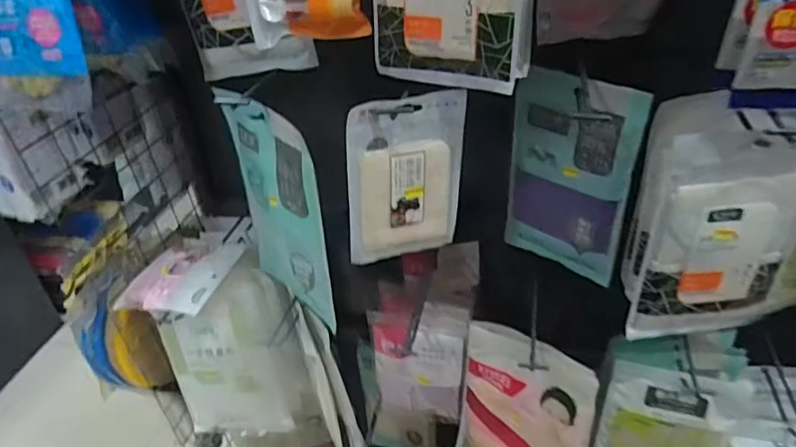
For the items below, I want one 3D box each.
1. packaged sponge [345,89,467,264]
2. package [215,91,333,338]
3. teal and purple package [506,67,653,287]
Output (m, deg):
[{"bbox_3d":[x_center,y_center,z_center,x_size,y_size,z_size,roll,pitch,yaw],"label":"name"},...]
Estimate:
[{"bbox_3d":[0.010,-0.044,0.595,0.136,0.191,0.013,-15,37,-14],"label":"packaged sponge"},{"bbox_3d":[-0.153,-0.020,0.696,0.020,0.282,0.190,-30,43,-31],"label":"package"},{"bbox_3d":[0.216,-0.058,0.700,0.163,0.263,0.017,26,45,36],"label":"teal and purple package"}]

